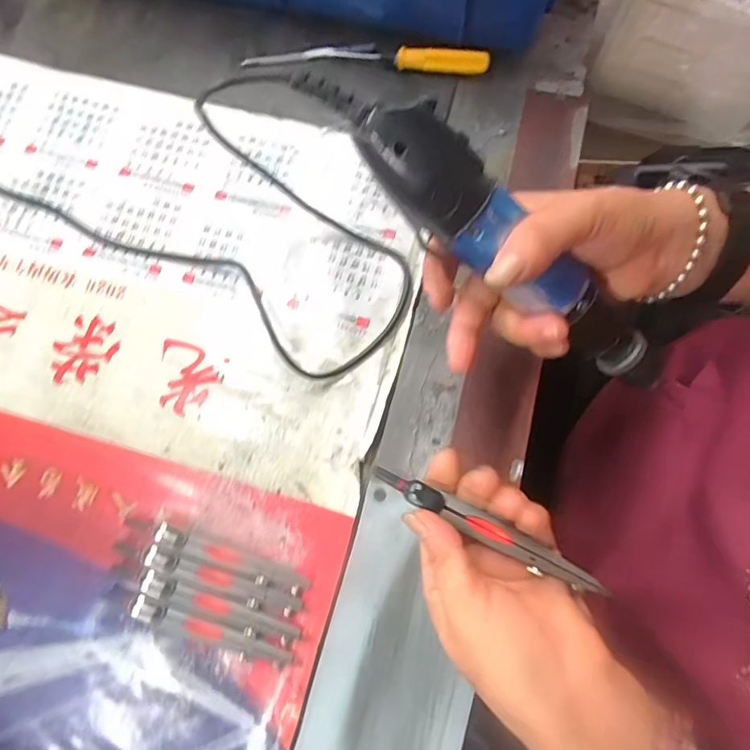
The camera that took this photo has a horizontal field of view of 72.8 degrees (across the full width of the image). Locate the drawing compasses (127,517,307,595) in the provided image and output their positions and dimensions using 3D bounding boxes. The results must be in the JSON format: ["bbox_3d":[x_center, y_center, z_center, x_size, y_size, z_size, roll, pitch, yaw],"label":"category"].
[{"bbox_3d":[-0.104,0.113,0.325,0.127,0.008,0.012,18,78,6],"label":"drawing compasses"}]

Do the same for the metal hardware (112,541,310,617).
[{"bbox_3d":[-0.107,0.127,0.321,0.129,0.008,0.013,18,78,6],"label":"metal hardware"}]

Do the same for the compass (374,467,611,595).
[{"bbox_3d":[0.058,0.081,0.268,0.127,0.004,0.012,25,78,13],"label":"compass"}]

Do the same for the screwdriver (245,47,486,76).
[{"bbox_3d":[-0.007,-0.254,0.403,0.192,0.020,0.017,6,77,3],"label":"screwdriver"}]

